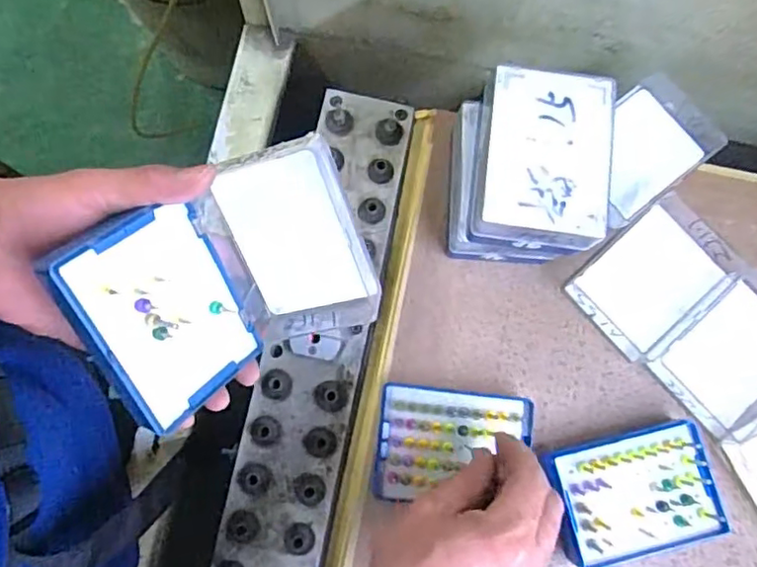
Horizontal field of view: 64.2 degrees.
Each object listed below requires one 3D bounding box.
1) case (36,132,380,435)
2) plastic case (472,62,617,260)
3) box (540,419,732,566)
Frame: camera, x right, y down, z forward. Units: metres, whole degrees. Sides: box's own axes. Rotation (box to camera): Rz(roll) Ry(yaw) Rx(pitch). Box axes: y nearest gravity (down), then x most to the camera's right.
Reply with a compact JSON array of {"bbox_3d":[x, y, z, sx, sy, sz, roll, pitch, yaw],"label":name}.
[{"bbox_3d":[-0.075,0.003,0.328,0.147,0.084,0.121,-43,124,-38],"label":"case"},{"bbox_3d":[0.104,-0.078,0.393,0.081,0.046,0.107,8,79,0],"label":"plastic case"},{"bbox_3d":[0.177,0.150,0.422,0.106,0.035,0.088,-13,80,-4],"label":"box"}]

